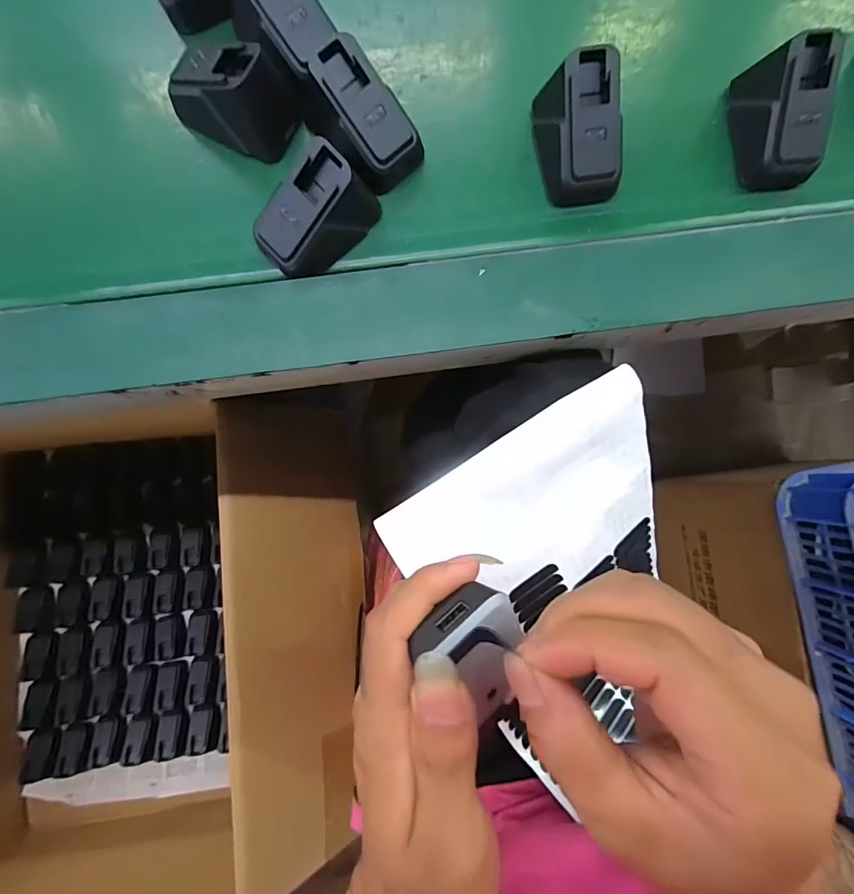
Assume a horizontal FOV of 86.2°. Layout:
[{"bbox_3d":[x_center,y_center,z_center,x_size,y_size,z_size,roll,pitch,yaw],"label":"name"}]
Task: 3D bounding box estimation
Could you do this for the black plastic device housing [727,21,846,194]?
[{"bbox_3d":[0.204,-0.187,0.258,0.037,0.038,0.066,-9,86,-1],"label":"black plastic device housing"}]

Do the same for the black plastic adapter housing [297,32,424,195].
[{"bbox_3d":[-0.035,-0.180,0.252,0.060,0.037,0.041,42,86,2],"label":"black plastic adapter housing"}]

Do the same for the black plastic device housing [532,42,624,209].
[{"bbox_3d":[0.087,-0.178,0.256,0.039,0.039,0.066,-12,86,-2],"label":"black plastic device housing"}]

